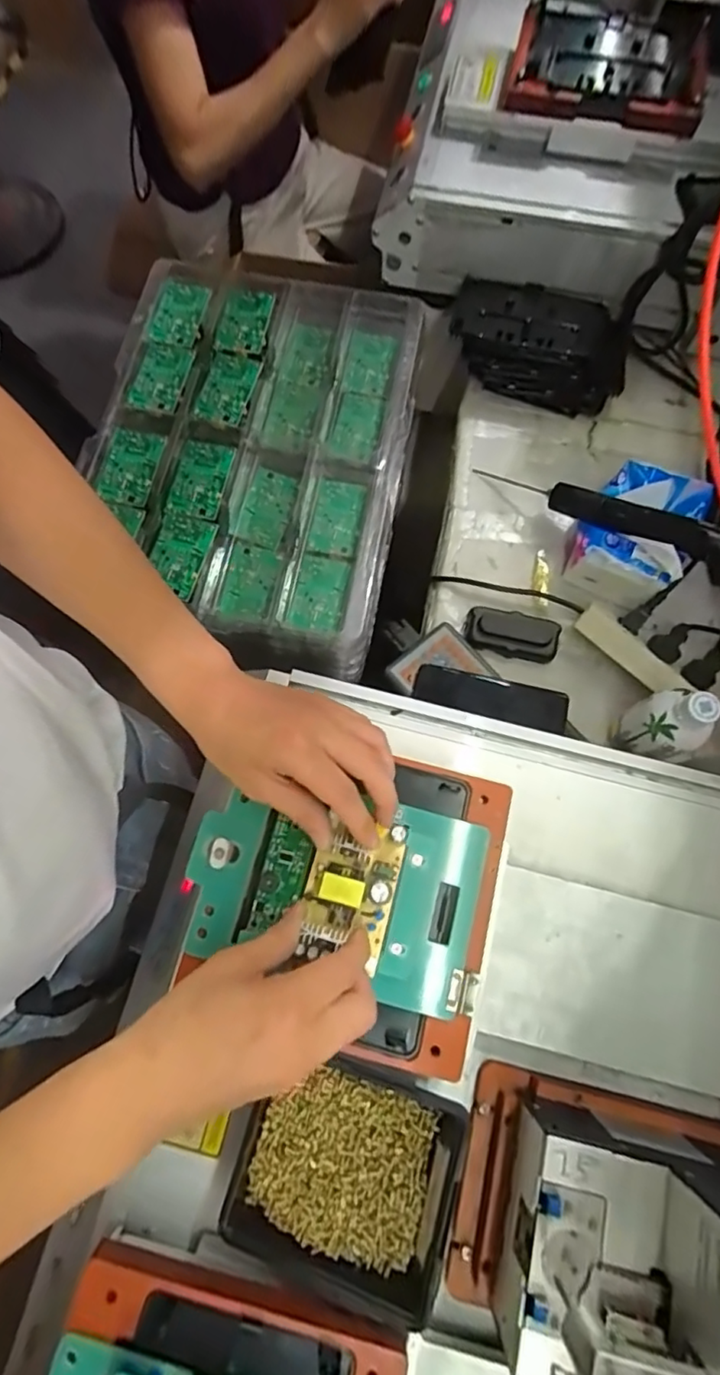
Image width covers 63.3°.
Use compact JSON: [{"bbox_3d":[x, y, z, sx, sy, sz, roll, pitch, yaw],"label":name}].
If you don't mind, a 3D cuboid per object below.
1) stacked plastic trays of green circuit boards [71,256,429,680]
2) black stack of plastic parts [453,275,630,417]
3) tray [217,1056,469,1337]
[{"bbox_3d":[-0.137,-0.302,0.736,0.376,0.083,0.535,10,73,3],"label":"stacked plastic trays of green circuit boards"},{"bbox_3d":[0.232,-0.451,0.776,0.230,0.090,0.139,17,73,5],"label":"black stack of plastic parts"},{"bbox_3d":[-0.010,0.316,0.383,0.135,0.039,0.118,16,73,5],"label":"tray"}]

